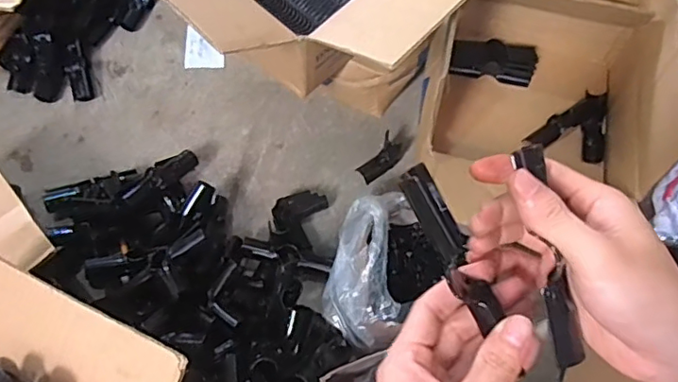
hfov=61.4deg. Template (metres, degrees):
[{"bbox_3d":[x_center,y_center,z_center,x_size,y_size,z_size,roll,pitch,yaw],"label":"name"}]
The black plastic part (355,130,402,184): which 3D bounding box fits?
[{"bbox_3d":[0.064,-0.048,0.889,0.037,0.029,0.079,44,95,18],"label":"black plastic part"}]

